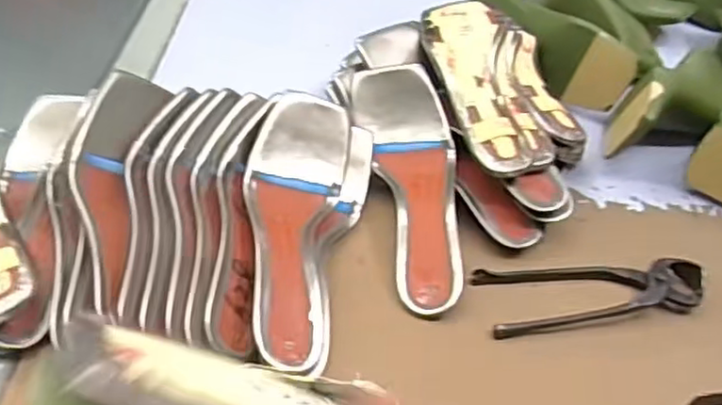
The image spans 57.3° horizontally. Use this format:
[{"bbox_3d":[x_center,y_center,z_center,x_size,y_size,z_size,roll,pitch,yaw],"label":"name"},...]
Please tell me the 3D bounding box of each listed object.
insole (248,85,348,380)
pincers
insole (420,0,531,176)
[{"bbox_3d":[-0.052,0.014,0.480,0.071,0.067,0.219,7,43,-1],"label":"insole"},{"bbox_3d":[0.173,0.063,0.497,0.170,0.018,0.059,-4,45,-12],"label":"pincers"},{"bbox_3d":[0.098,-0.111,0.576,0.063,0.031,0.209,-3,57,-11],"label":"insole"}]

